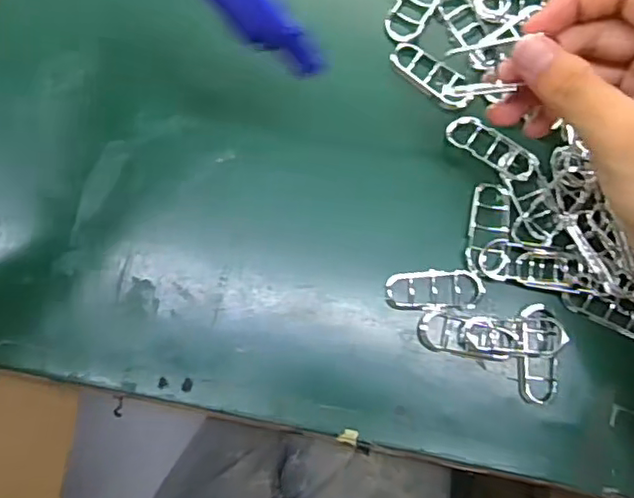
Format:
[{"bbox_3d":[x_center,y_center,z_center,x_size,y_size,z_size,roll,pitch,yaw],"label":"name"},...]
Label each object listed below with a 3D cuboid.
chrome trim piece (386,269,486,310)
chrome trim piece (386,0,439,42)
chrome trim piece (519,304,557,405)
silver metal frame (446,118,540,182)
[{"bbox_3d":[0.065,0.022,0.329,0.053,0.004,0.022,-1,82,2],"label":"chrome trim piece"},{"bbox_3d":[0.059,-0.147,0.357,0.022,0.004,0.052,30,84,5],"label":"chrome trim piece"},{"bbox_3d":[0.120,0.057,0.324,0.020,0.004,0.052,2,82,2],"label":"chrome trim piece"},{"bbox_3d":[0.099,-0.058,0.340,0.053,0.006,0.021,35,85,6],"label":"silver metal frame"}]

